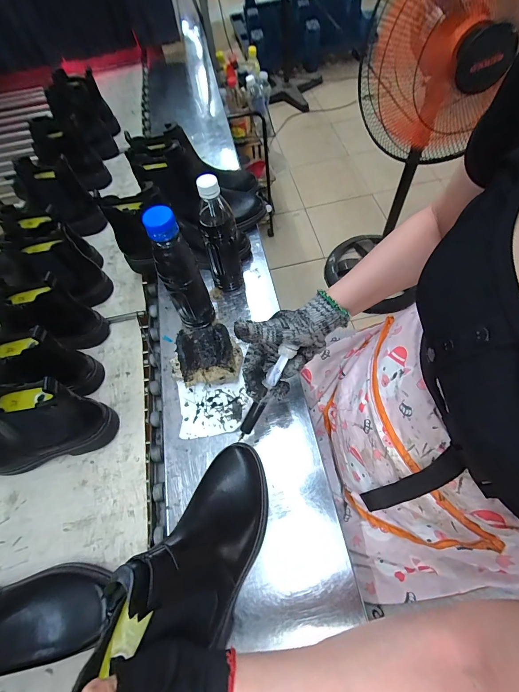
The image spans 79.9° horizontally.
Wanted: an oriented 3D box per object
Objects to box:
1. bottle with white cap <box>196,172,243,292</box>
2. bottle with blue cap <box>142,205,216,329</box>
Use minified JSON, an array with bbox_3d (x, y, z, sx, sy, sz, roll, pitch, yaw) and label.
[{"bbox_3d":[-0.066,-0.181,0.528,0.055,0.217,0.062,-12,61,-3],"label":"bottle with white cap"},{"bbox_3d":[-0.121,-0.104,0.485,0.058,0.223,0.051,-25,63,-10],"label":"bottle with blue cap"}]

